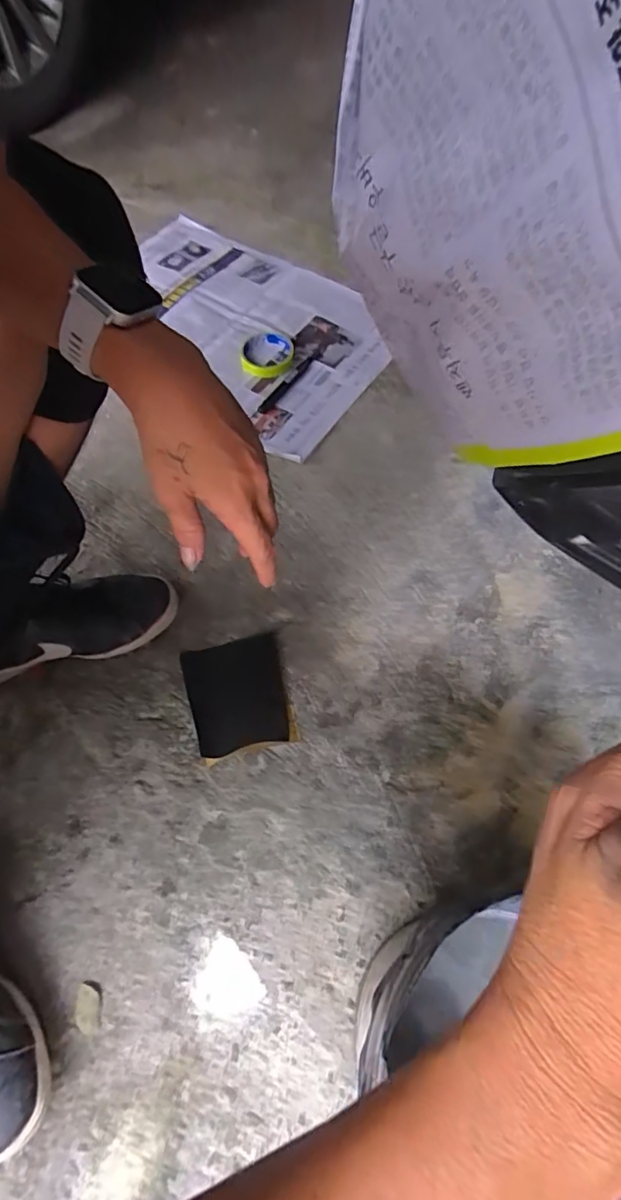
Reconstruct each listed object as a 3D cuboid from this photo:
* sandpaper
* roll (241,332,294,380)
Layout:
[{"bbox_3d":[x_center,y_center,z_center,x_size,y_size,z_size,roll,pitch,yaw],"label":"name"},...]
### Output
[{"bbox_3d":[-0.084,0.108,0.644,0.111,0.030,0.134,-14,63,-9],"label":"sandpaper"},{"bbox_3d":[-0.072,-0.407,0.923,0.085,0.017,0.095,3,61,0],"label":"roll"}]

